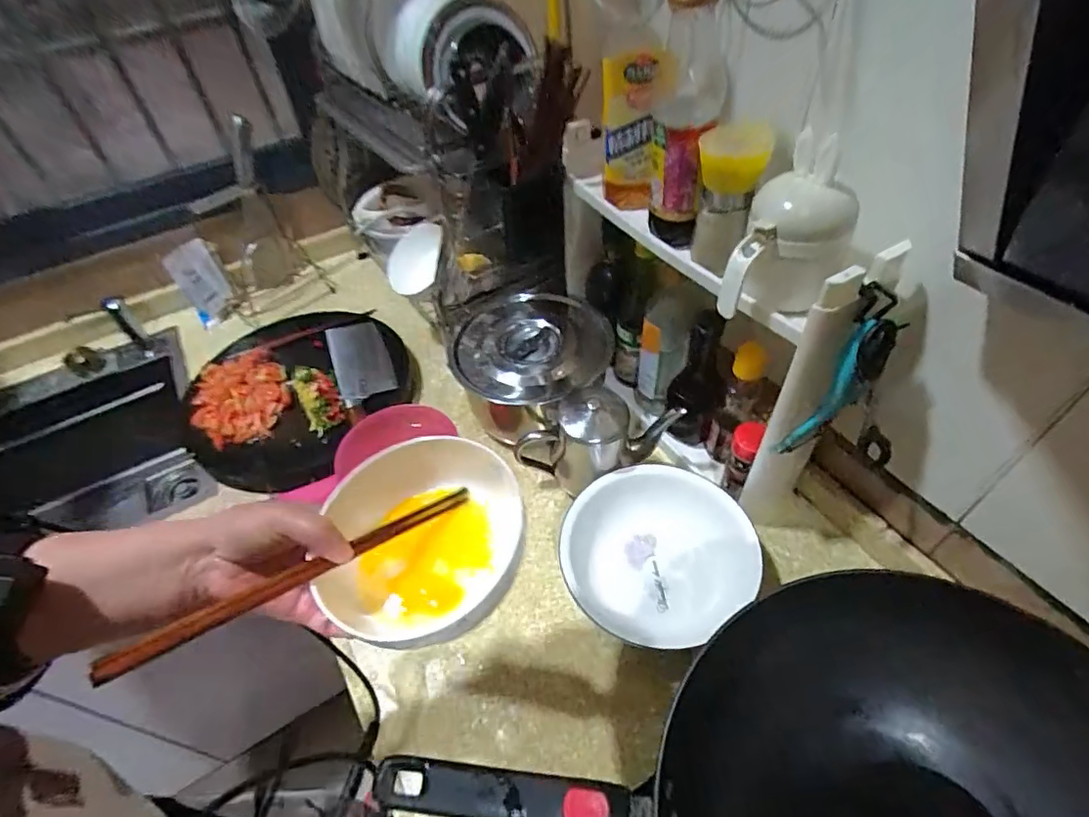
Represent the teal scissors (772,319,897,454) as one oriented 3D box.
[{"bbox_3d":[0.263,-0.010,0.501,0.054,0.157,0.023,-11,49,-3],"label":"teal scissors"}]

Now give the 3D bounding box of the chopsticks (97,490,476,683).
[{"bbox_3d":[-0.150,0.105,0.367,0.012,0.012,0.242,35,38,31],"label":"chopsticks"}]

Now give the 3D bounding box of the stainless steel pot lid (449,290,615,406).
[{"bbox_3d":[-0.022,-0.083,0.758,0.223,0.050,0.208,-3,49,3],"label":"stainless steel pot lid"}]

